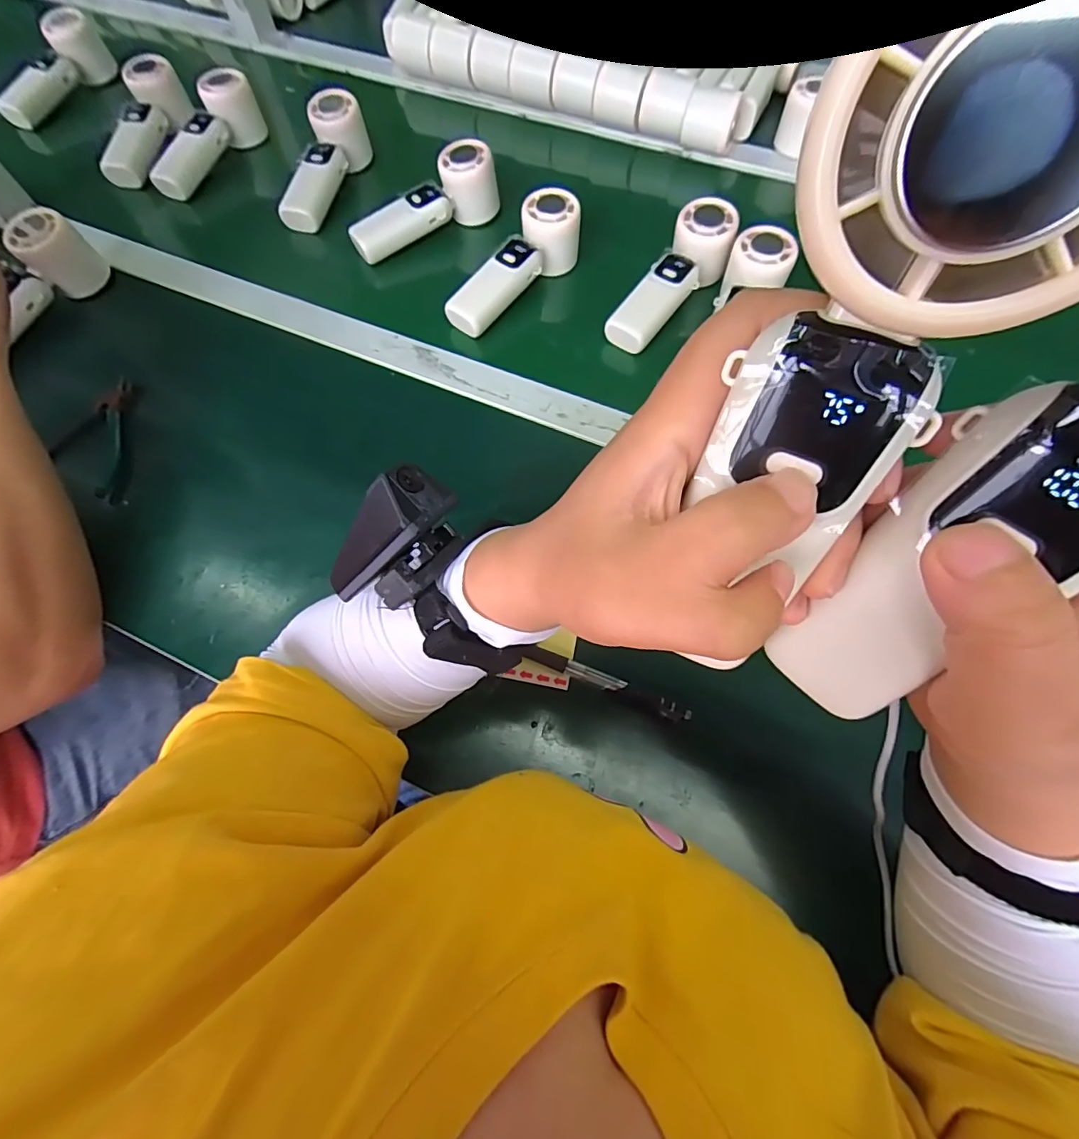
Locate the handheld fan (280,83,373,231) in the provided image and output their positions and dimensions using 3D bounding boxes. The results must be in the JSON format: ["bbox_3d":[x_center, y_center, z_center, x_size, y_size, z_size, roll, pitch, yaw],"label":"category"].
[{"bbox_3d":[-0.243,-0.453,0.545,0.057,0.058,0.149,10,67,5],"label":"handheld fan"}]

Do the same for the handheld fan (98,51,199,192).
[{"bbox_3d":[-0.466,-0.520,0.582,0.047,0.046,0.165,12,80,6],"label":"handheld fan"}]

